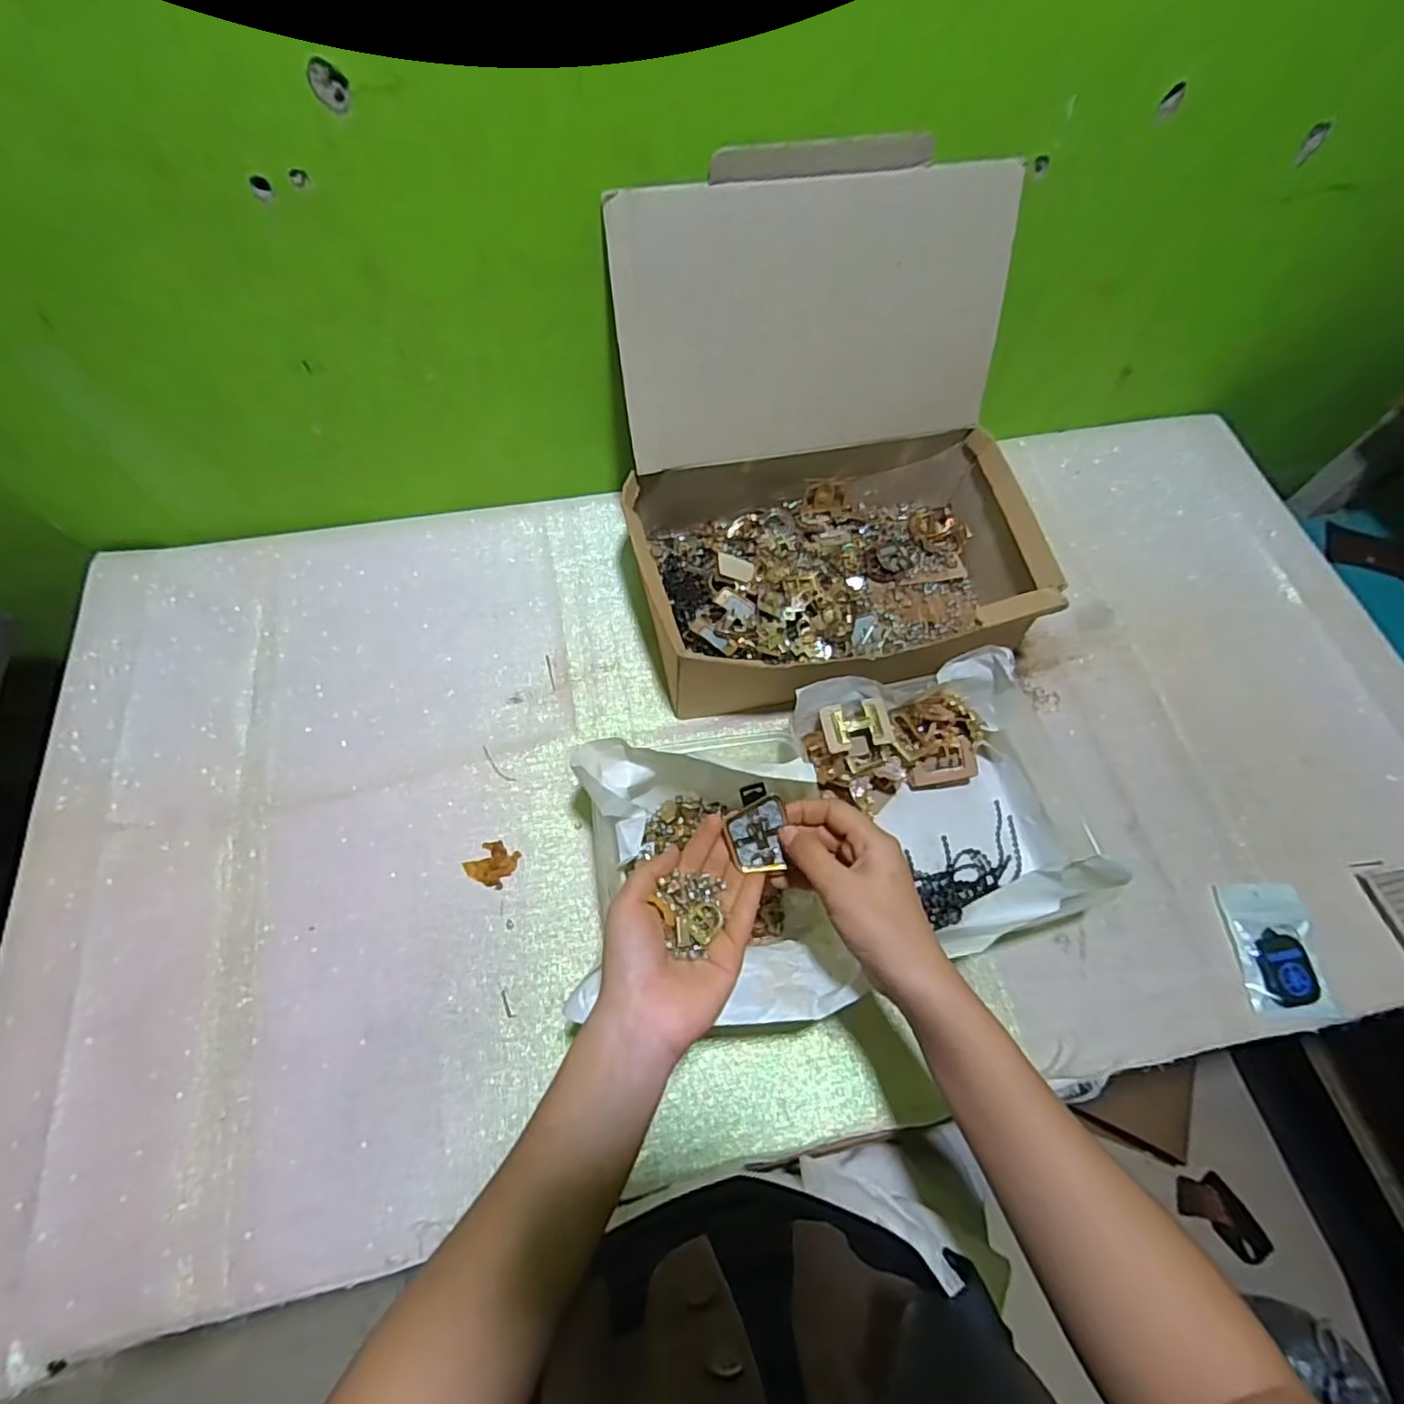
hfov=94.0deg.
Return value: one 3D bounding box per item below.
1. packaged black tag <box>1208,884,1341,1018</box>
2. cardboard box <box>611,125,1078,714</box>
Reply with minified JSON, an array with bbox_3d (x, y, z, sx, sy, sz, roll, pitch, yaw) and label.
[{"bbox_3d":[0.448,0.192,0.510,0.062,0.013,0.096,3,64,-2],"label":"packaged black tag"},{"bbox_3d":[0.111,-0.181,0.526,0.328,0.274,0.304,-11,66,-8],"label":"cardboard box"}]

